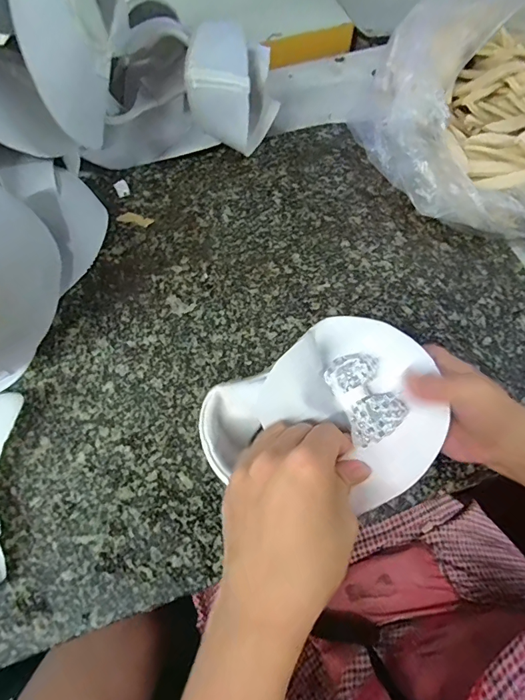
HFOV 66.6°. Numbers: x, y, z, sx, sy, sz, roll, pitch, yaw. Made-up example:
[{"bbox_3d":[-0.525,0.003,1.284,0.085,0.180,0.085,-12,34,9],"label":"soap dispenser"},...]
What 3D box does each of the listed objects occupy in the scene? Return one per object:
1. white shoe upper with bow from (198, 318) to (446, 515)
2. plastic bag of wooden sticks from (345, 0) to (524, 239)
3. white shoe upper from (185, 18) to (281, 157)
[{"bbox_3d":[0.042,0.047,0.256,0.147,0.062,0.113,-27,69,-13],"label":"white shoe upper with bow"},{"bbox_3d":[0.213,-0.208,0.334,0.218,0.170,0.194,-2,66,-2],"label":"plastic bag of wooden sticks"},{"bbox_3d":[-0.025,-0.253,0.389,0.074,0.092,0.103,10,66,3],"label":"white shoe upper"}]

